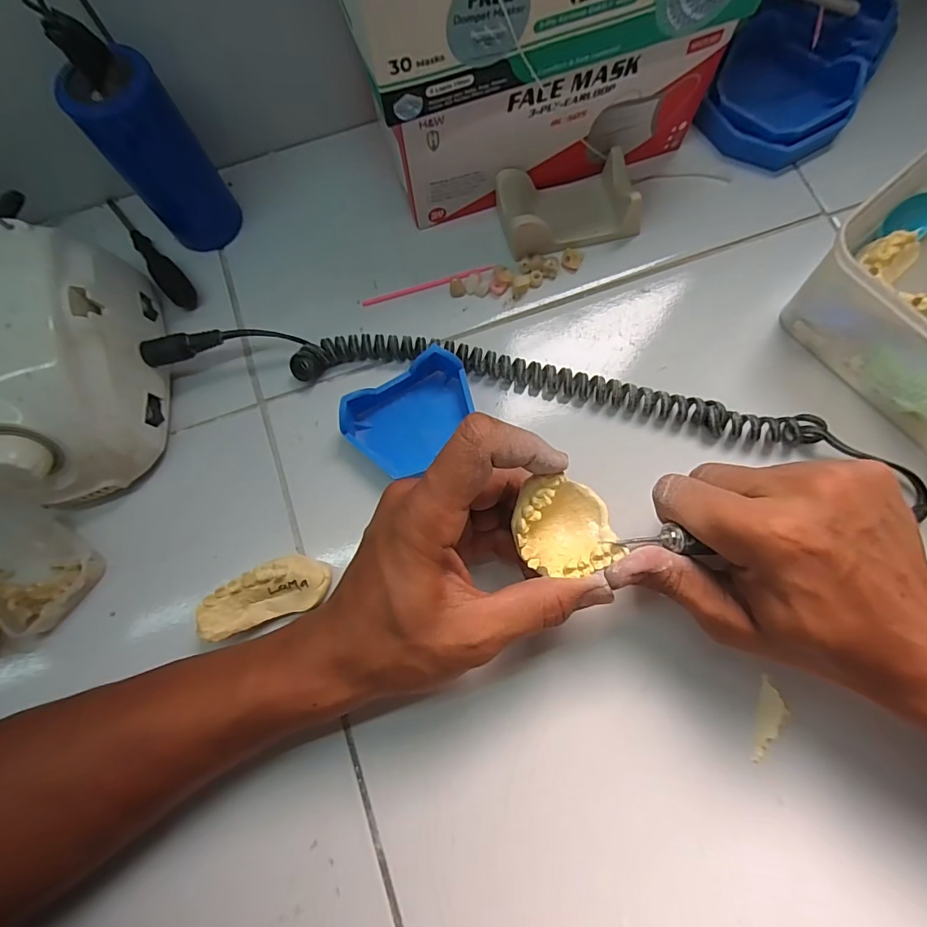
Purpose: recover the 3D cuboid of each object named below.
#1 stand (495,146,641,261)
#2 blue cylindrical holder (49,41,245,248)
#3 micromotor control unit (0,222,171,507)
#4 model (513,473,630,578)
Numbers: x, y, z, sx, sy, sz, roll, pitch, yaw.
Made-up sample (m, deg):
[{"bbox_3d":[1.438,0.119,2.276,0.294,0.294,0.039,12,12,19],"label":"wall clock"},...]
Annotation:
[{"bbox_3d":[0.068,-0.170,0.314,0.088,0.031,0.049,-15,76,-2],"label":"stand"},{"bbox_3d":[-0.182,-0.182,0.288,0.039,0.099,0.039,2,76,2],"label":"blue cylindrical holder"},{"bbox_3d":[-0.236,-0.049,0.269,0.098,0.078,0.140,-13,76,-2],"label":"micromotor control unit"},{"bbox_3d":[0.049,0.030,0.227,0.047,0.025,0.044,-3,77,1],"label":"model"}]

